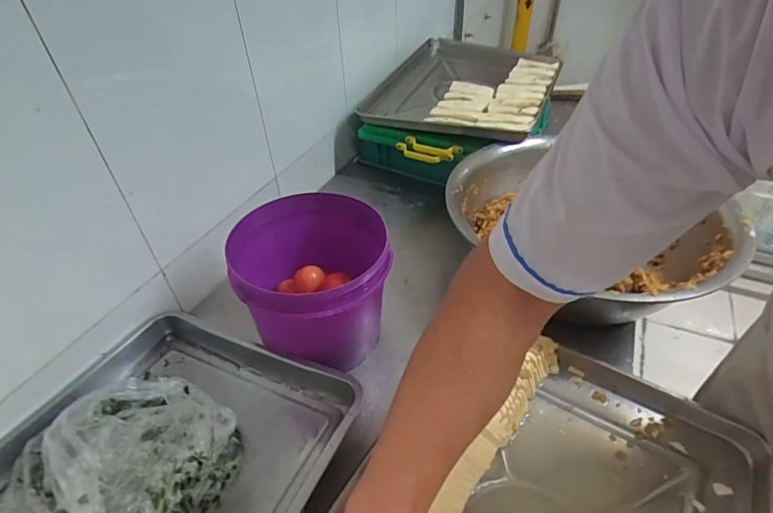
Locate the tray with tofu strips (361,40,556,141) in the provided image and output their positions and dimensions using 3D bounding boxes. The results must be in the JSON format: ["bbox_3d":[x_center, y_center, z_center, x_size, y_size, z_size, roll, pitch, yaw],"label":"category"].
[{"bbox_3d":[0.233,-0.485,1.189,0.473,0.066,0.649,15,44,20],"label":"tray with tofu strips"}]

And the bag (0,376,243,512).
[{"bbox_3d":[-0.291,0.228,0.488,0.211,0.113,0.228,23,47,27],"label":"bag"}]

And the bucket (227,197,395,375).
[{"bbox_3d":[-0.108,0.048,0.676,0.215,0.186,0.225,-9,41,-7],"label":"bucket"}]

